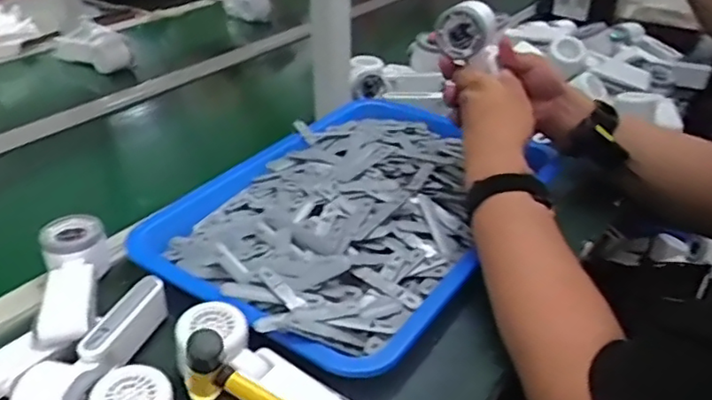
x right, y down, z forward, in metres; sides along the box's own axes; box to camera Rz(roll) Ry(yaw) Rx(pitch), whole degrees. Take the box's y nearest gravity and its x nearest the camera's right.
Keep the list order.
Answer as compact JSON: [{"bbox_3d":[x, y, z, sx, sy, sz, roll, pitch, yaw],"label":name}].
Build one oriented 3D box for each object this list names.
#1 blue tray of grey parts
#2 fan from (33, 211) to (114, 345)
[{"bbox_3d":[0.004,-0.004,0.734,0.340,0.049,0.474,19,37,27],"label":"blue tray of grey parts"},{"bbox_3d":[-0.264,0.077,0.588,0.058,0.046,0.163,-11,34,-17],"label":"fan"}]

